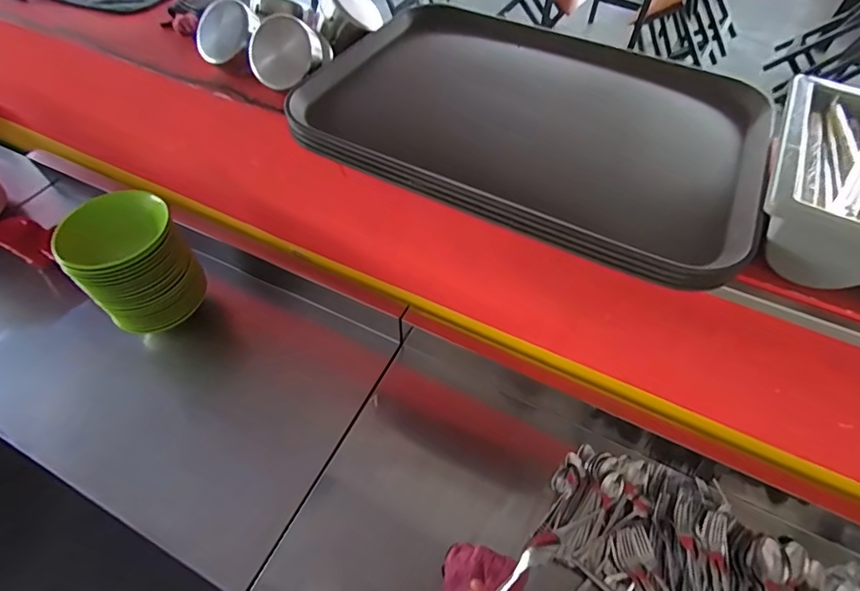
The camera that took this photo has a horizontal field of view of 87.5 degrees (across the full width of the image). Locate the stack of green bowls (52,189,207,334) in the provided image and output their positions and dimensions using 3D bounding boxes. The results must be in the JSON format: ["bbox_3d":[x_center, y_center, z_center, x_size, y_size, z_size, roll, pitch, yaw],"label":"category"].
[{"bbox_3d":[-0.519,-0.052,0.802,0.170,0.197,0.145,-38,63,-24],"label":"stack of green bowls"}]

